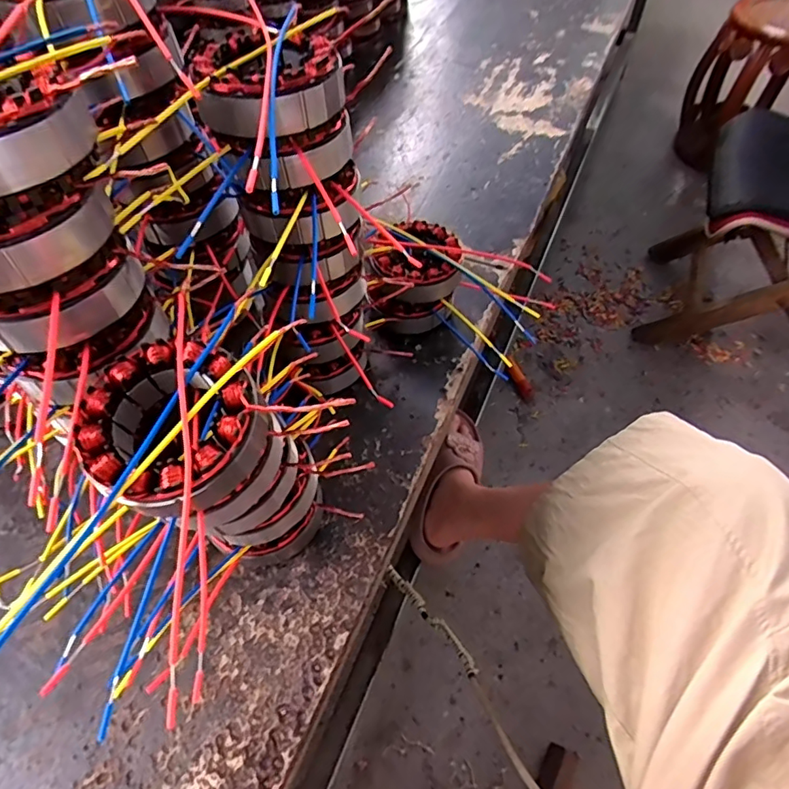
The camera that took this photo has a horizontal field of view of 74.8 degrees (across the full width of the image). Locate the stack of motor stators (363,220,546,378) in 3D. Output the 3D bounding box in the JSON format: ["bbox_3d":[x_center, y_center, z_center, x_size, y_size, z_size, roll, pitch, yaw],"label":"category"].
[{"bbox_3d":[0.055,-0.100,0.491,0.162,0.075,0.095,23,59,16],"label":"stack of motor stators"}]

